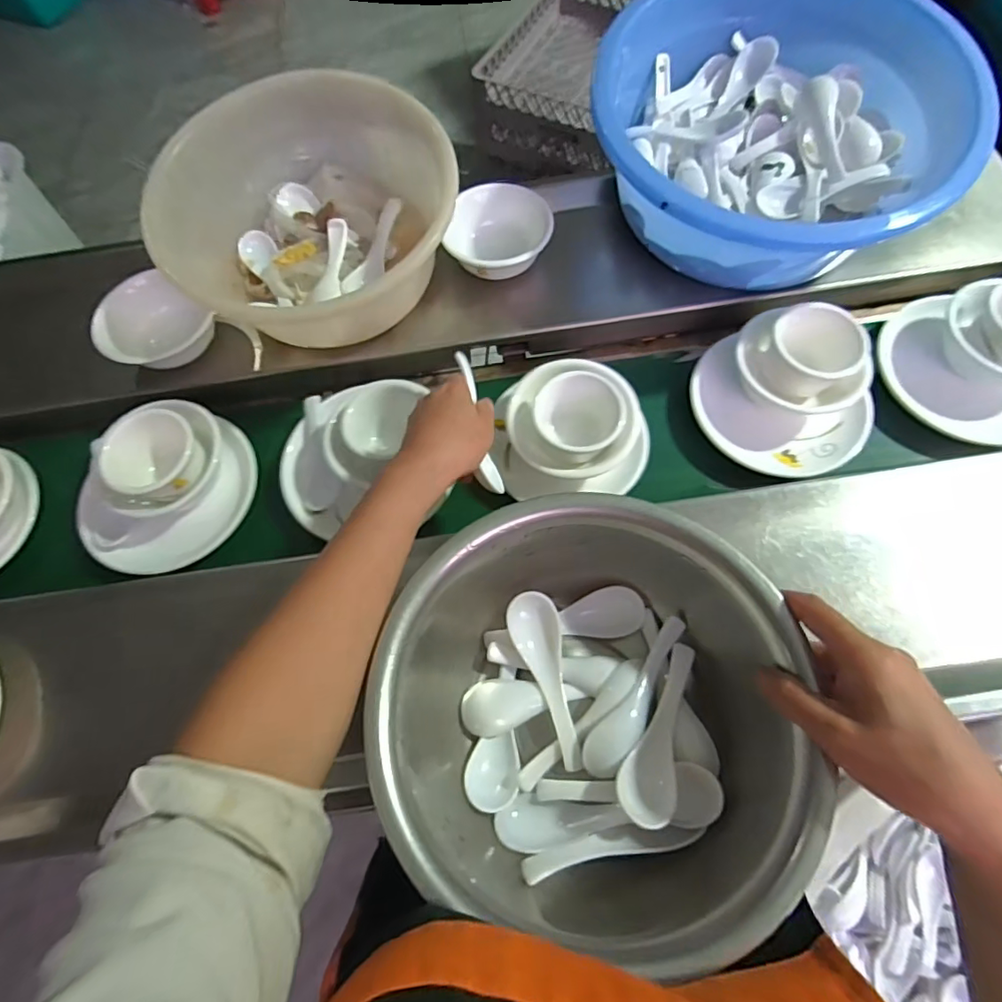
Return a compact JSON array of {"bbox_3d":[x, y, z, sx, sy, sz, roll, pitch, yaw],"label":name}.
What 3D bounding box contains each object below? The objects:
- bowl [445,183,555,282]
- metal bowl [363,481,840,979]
[{"bbox_3d":[-0.003,-0.263,0.536,0.108,0.043,0.090,-5,68,1],"label":"bowl"},{"bbox_3d":[0.054,0.122,0.340,0.241,0.102,0.234,-1,68,2],"label":"metal bowl"}]

